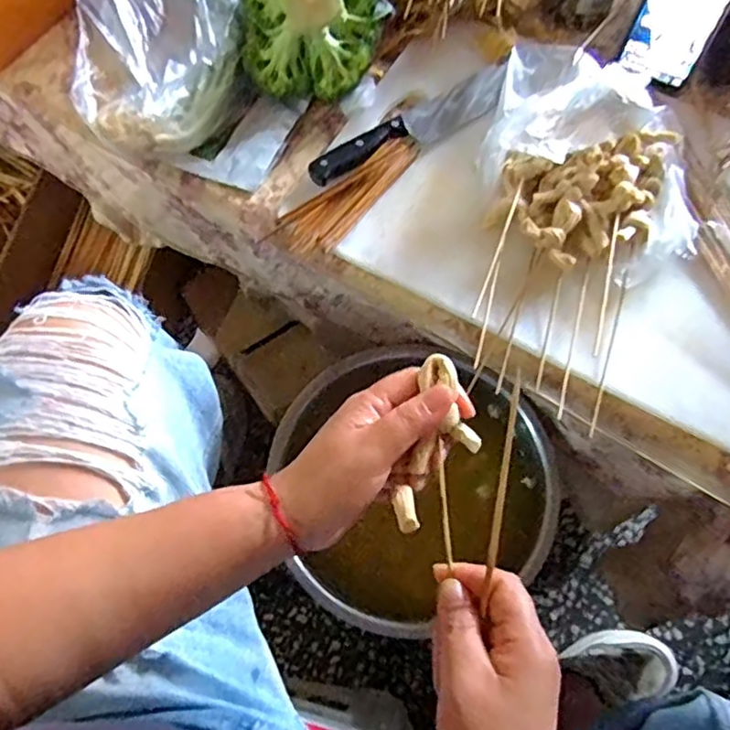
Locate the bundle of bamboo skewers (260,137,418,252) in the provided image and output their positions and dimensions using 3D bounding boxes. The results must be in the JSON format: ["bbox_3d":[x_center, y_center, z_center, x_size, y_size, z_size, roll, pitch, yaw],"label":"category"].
[{"bbox_3d":[-0.008,-0.152,0.577,0.160,0.015,0.050,-39,73,-15],"label":"bundle of bamboo skewers"}]

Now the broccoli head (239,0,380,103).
[{"bbox_3d":[-0.049,-0.322,0.576,0.132,0.102,0.108,-7,67,-3],"label":"broccoli head"}]

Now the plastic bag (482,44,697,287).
[{"bbox_3d":[0.199,-0.181,0.523,0.184,0.113,0.184,16,68,6],"label":"plastic bag"}]

